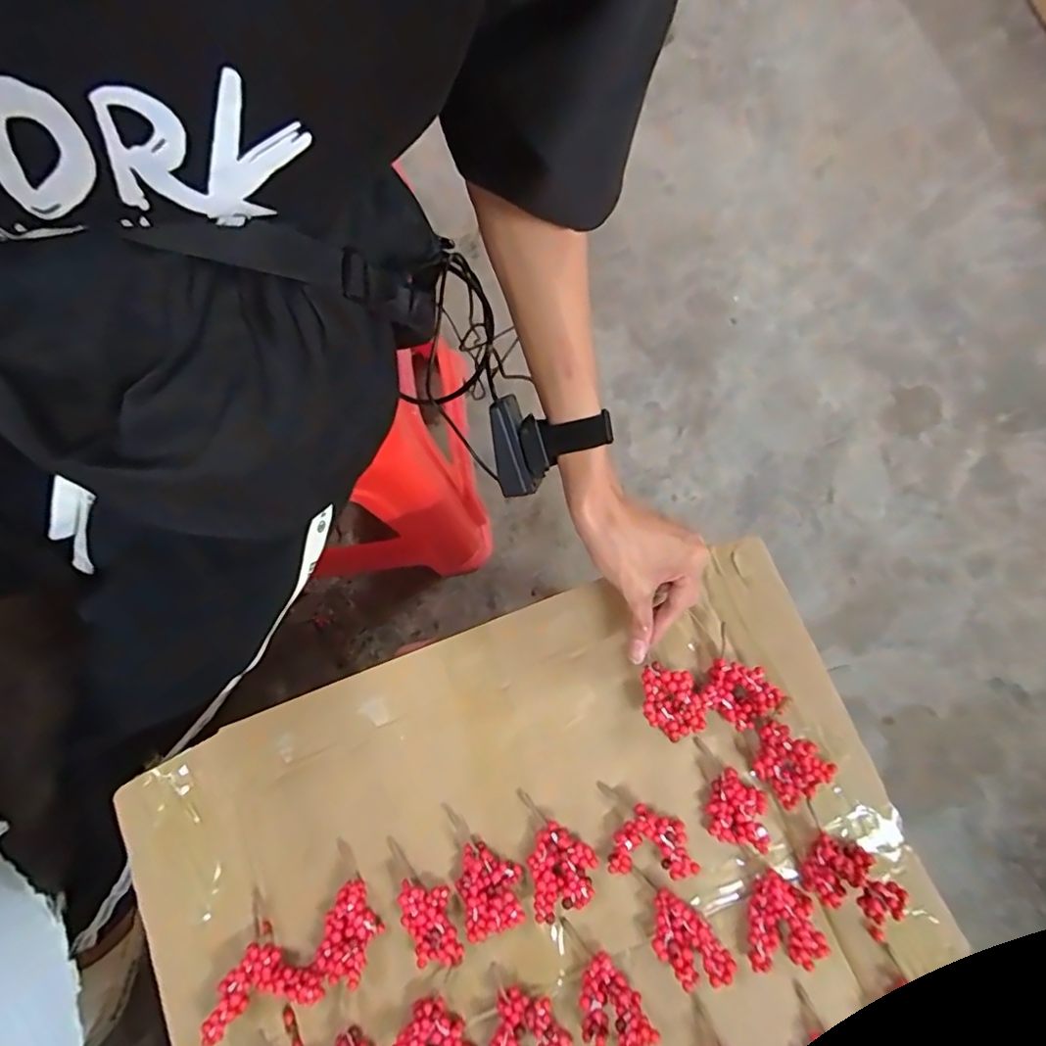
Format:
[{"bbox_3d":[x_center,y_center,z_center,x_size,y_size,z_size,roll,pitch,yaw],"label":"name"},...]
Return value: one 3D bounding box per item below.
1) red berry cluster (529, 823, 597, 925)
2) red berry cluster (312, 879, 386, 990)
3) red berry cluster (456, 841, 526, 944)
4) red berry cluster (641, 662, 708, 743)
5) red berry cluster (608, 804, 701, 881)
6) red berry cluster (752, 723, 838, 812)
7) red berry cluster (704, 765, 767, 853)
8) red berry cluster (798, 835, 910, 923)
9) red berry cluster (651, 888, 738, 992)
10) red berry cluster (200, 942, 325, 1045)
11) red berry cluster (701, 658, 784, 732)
[{"bbox_3d":[0.030,0.263,0.436,0.047,0.017,0.061,2,78,1],"label":"red berry cluster"},{"bbox_3d":[-0.128,0.304,0.426,0.041,0.019,0.061,25,79,6],"label":"red berry cluster"},{"bbox_3d":[-0.025,0.276,0.434,0.046,0.014,0.061,-5,78,-1],"label":"red berry cluster"},{"bbox_3d":[0.116,0.140,0.456,0.044,0.016,0.060,-23,78,-4],"label":"red berry cluster"},{"bbox_3d":[0.097,0.242,0.438,0.064,0.020,0.050,-3,78,0],"label":"red berry cluster"},{"bbox_3d":[0.203,0.183,0.440,0.043,0.029,0.058,-38,80,-7],"label":"red berry cluster"},{"bbox_3d":[0.166,0.220,0.445,0.043,0.016,0.053,9,78,3],"label":"red berry cluster"},{"bbox_3d":[0.239,0.261,0.417,0.055,0.030,0.047,32,80,7],"label":"red berry cluster"},{"bbox_3d":[0.118,0.307,0.422,0.040,0.016,0.069,-38,80,-7],"label":"red berry cluster"},{"bbox_3d":[-0.188,0.332,0.414,0.078,0.022,0.045,-17,78,-3],"label":"red berry cluster"},{"bbox_3d":[0.171,0.135,0.459,0.052,0.021,0.046,37,81,8],"label":"red berry cluster"}]

